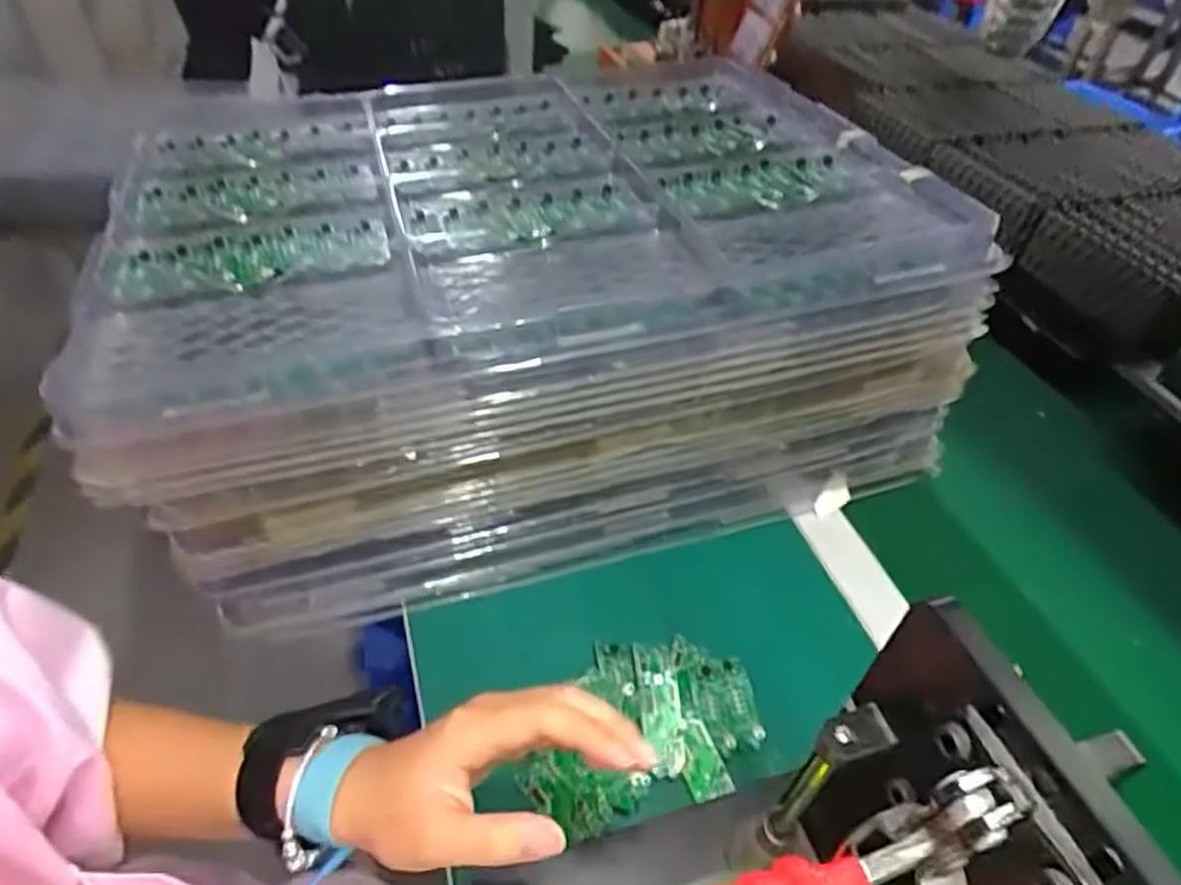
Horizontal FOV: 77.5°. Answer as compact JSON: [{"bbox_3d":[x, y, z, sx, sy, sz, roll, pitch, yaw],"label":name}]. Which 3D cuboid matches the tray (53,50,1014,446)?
[{"bbox_3d":[-0.060,-0.189,0.545,0.547,0.037,0.426,-15,46,-14],"label":"tray"}]

